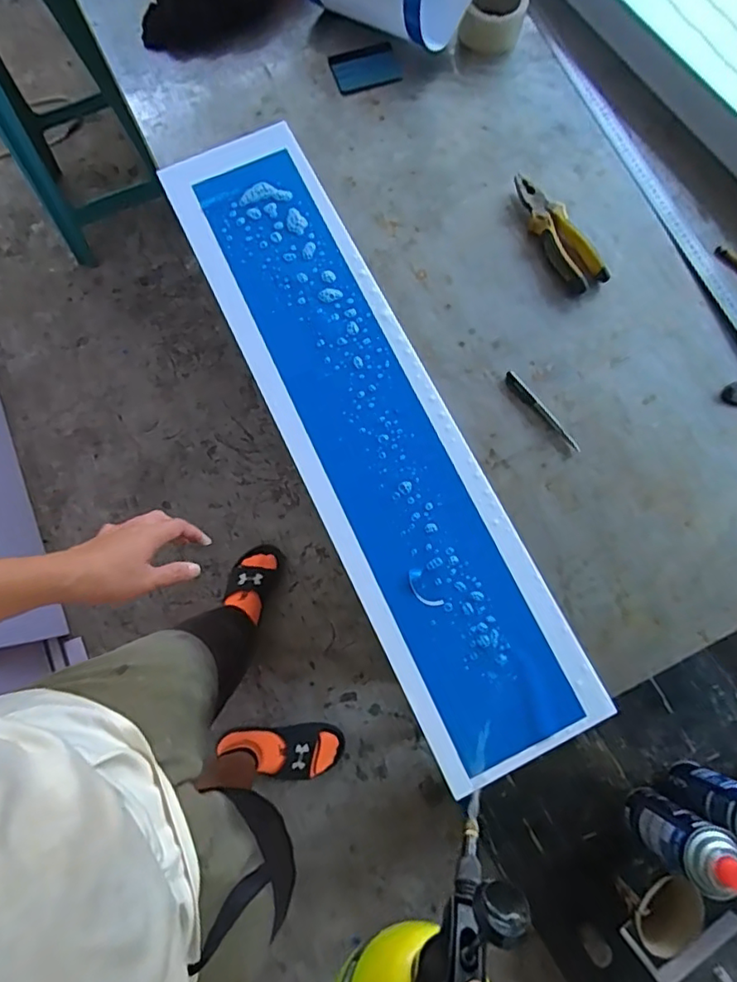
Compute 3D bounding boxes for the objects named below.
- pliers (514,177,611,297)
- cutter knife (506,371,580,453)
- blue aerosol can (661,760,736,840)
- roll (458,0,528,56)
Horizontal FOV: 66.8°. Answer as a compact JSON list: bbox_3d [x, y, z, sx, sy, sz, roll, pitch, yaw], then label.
[{"bbox_3d":[0.251,-0.350,0.755,0.045,0.030,0.184,-29,78,-7],"label":"pliers"},{"bbox_3d":[0.219,-0.101,0.699,0.014,0.009,0.128,-41,79,-9],"label":"cutter knife"},{"bbox_3d":[0.418,0.370,0.666,0.059,0.180,0.061,0,76,2],"label":"blue aerosol can"},{"bbox_3d":[0.189,-0.711,0.834,0.085,0.063,0.085,0,76,0],"label":"roll"}]

